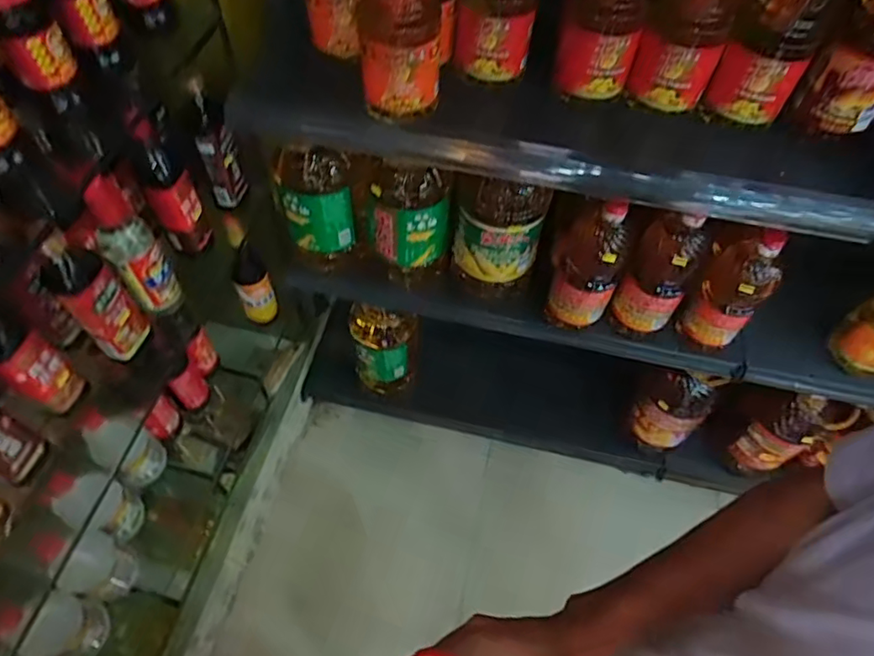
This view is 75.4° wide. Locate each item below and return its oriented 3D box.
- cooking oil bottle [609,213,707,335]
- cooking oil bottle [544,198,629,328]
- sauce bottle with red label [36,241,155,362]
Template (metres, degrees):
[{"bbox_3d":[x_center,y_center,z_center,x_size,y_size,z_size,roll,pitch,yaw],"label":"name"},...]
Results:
[{"bbox_3d":[0.360,-0.072,0.933,0.095,0.267,0.076,29,61,17],"label":"cooking oil bottle"},{"bbox_3d":[0.256,-0.125,0.951,0.097,0.273,0.120,12,57,6],"label":"cooking oil bottle"},{"bbox_3d":[-0.433,-0.035,0.725,0.069,0.187,0.051,-36,64,-22],"label":"sauce bottle with red label"}]

